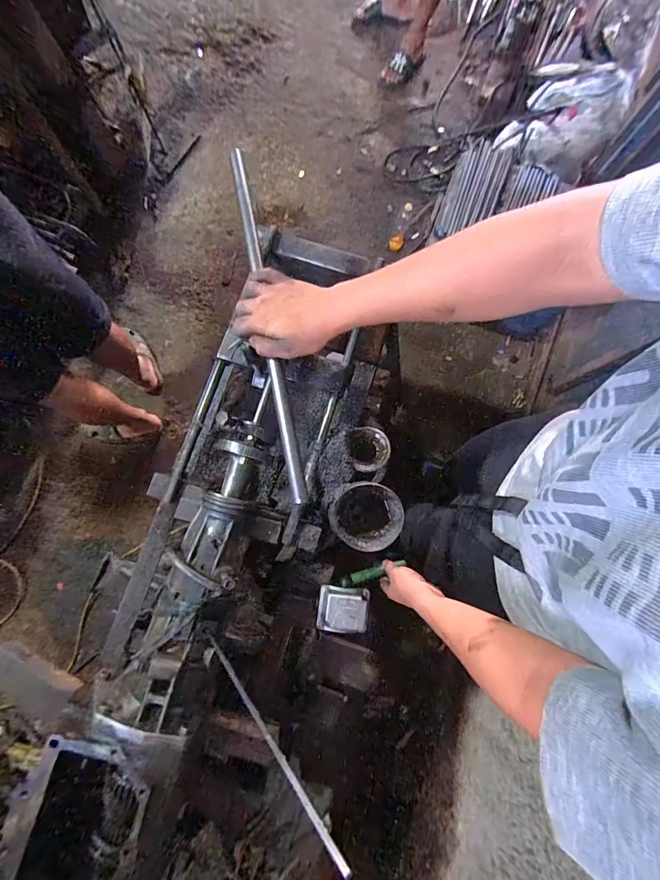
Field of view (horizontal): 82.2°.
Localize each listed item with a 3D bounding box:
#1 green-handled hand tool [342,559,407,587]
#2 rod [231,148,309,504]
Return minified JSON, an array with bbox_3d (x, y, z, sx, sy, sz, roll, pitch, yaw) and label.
[{"bbox_3d":[0.082,0.241,0.696,0.129,0.019,0.017,-11,78,-20],"label":"green-handled hand tool"},{"bbox_3d":[-0.079,-0.158,0.463,0.018,0.019,0.468,-11,79,-3],"label":"rod"}]

